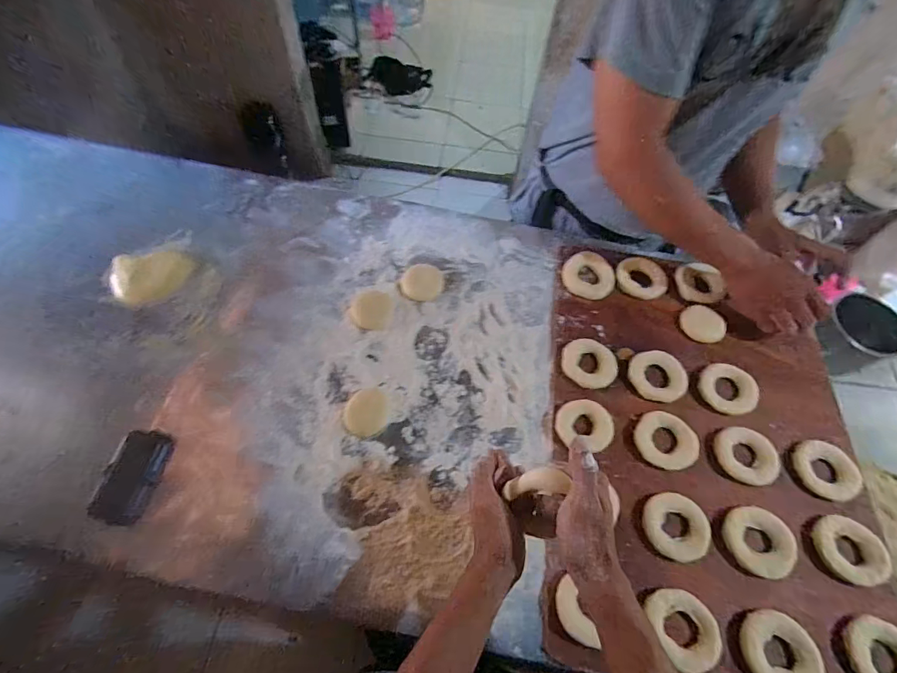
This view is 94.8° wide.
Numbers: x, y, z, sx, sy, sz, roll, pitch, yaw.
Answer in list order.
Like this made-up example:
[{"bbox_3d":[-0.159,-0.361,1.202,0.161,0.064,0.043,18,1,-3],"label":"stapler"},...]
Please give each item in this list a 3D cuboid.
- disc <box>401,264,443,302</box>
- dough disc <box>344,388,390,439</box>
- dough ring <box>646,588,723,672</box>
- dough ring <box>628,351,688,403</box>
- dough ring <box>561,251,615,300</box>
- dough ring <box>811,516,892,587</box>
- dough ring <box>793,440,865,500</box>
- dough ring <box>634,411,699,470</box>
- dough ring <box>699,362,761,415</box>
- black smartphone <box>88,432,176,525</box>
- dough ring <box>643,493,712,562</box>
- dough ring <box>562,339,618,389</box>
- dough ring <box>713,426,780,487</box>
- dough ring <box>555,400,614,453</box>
[{"bbox_3d":[-0.042,-0.087,0.655,0.064,0.020,0.057,1,61,-3],"label":"disc"},{"bbox_3d":[-0.108,0.101,0.551,0.057,0.004,0.065,1,61,-3],"label":"dough disc"},{"bbox_3d":[0.253,0.311,0.441,0.061,0.017,0.074,-17,64,-13],"label":"dough ring"},{"bbox_3d":[0.300,0.056,0.591,0.076,0.017,0.070,6,61,-1],"label":"dough ring"},{"bbox_3d":[0.231,-0.102,0.680,0.082,0.010,0.089,2,61,-3],"label":"dough ring"},{"bbox_3d":[0.479,0.253,0.488,0.076,0.021,0.072,2,61,-3],"label":"dough ring"},{"bbox_3d":[0.488,0.172,0.531,0.061,0.024,0.072,-6,62,-7],"label":"dough ring"},{"bbox_3d":[0.287,0.138,0.544,0.078,0.015,0.069,36,65,15],"label":"dough ring"},{"bbox_3d":[0.396,0.076,0.591,0.075,0.024,0.075,2,61,-3],"label":"dough ring"},{"bbox_3d":[-0.379,0.166,0.493,0.058,0.014,0.103,9,61,3],"label":"black smartphone"},{"bbox_3d":[0.273,0.227,0.493,0.072,0.019,0.069,2,61,-3],"label":"dough ring"},{"bbox_3d":[0.205,0.039,0.598,0.077,0.015,0.065,20,62,7],"label":"dough ring"},{"bbox_3d":[0.389,0.154,0.536,0.064,0.018,0.073,-9,62,-9],"label":"dough ring"},{"bbox_3d":[0.183,0.117,0.556,0.072,0.014,0.064,14,61,4],"label":"dough ring"}]

